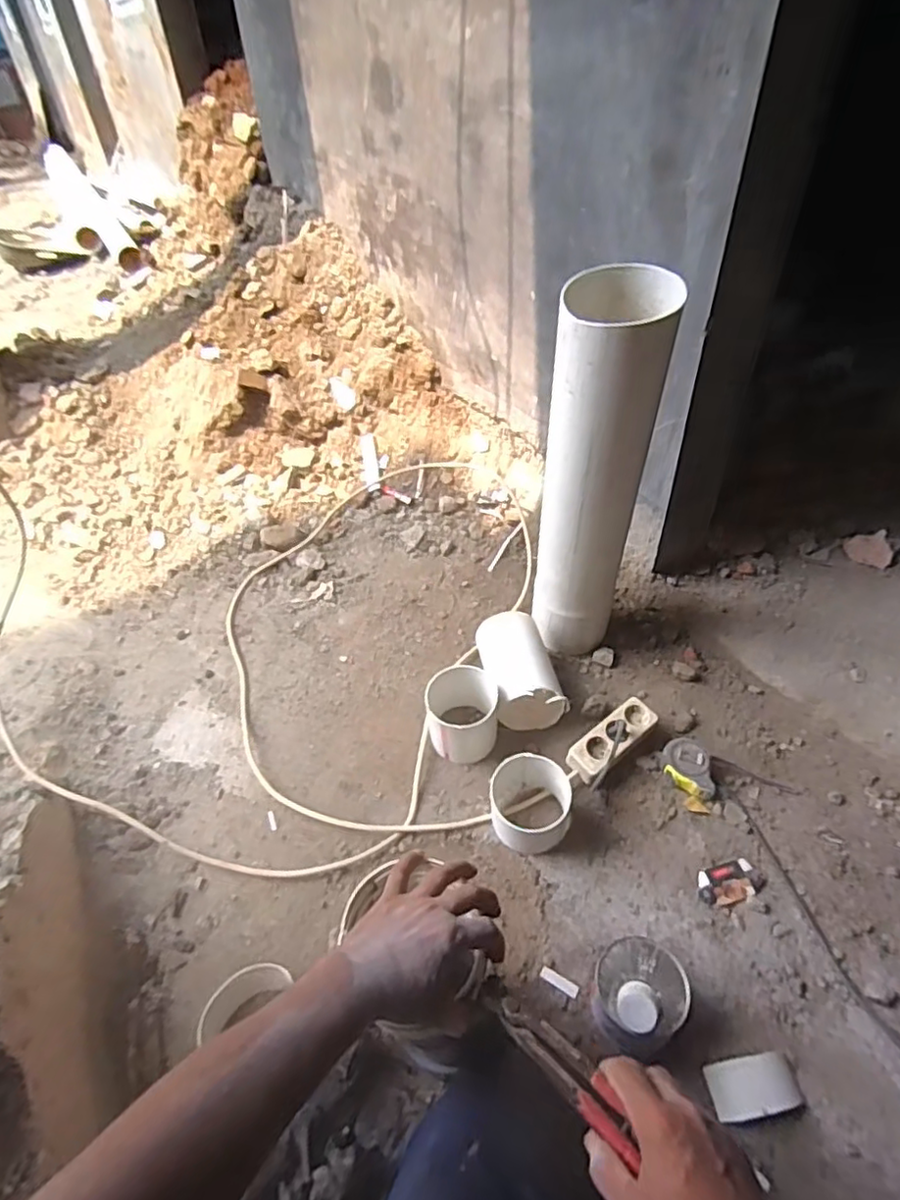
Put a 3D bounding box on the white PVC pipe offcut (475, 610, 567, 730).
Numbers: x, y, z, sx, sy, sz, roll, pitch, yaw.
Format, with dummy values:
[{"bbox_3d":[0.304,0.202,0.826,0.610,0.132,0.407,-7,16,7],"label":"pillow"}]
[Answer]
[{"bbox_3d":[0.121,0.127,1.086,0.115,0.126,0.195,-9,43,-5],"label":"white PVC pipe offcut"}]

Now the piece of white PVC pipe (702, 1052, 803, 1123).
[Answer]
[{"bbox_3d":[0.341,0.542,0.697,0.102,0.029,0.051,-8,43,-4],"label":"piece of white PVC pipe"}]

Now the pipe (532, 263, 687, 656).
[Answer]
[{"bbox_3d":[0.211,-0.134,0.945,0.146,0.627,0.130,6,44,11],"label":"pipe"}]

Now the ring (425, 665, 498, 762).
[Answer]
[{"bbox_3d":[0.022,0.192,1.015,0.113,0.105,0.140,-1,43,3],"label":"ring"}]

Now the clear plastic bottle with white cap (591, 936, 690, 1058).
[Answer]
[{"bbox_3d":[0.218,0.457,0.725,0.093,0.129,0.097,-2,43,2],"label":"clear plastic bottle with white cap"}]

